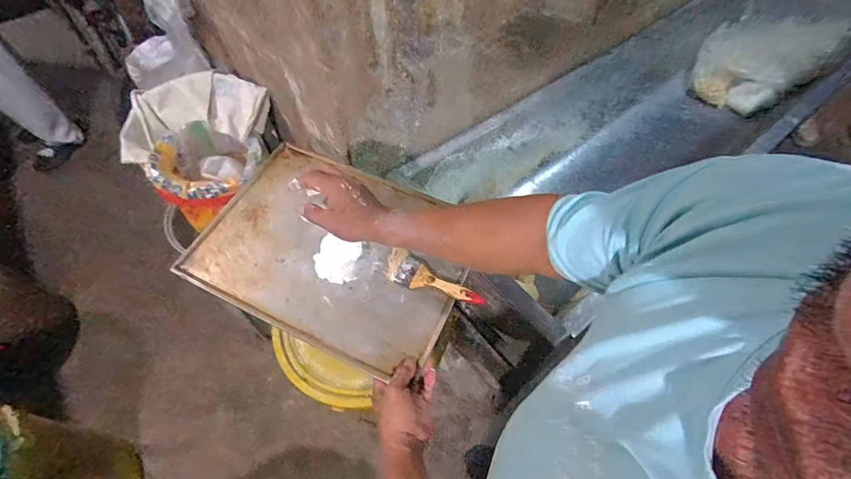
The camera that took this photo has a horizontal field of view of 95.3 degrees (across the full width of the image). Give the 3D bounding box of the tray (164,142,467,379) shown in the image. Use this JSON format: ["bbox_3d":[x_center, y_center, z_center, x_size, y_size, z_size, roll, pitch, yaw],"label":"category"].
[{"bbox_3d":[-0.156,0.008,0.686,0.452,0.031,0.329,22,60,15],"label":"tray"}]

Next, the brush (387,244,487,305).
[{"bbox_3d":[0.013,0.068,0.639,0.168,0.022,0.051,19,59,13],"label":"brush"}]

